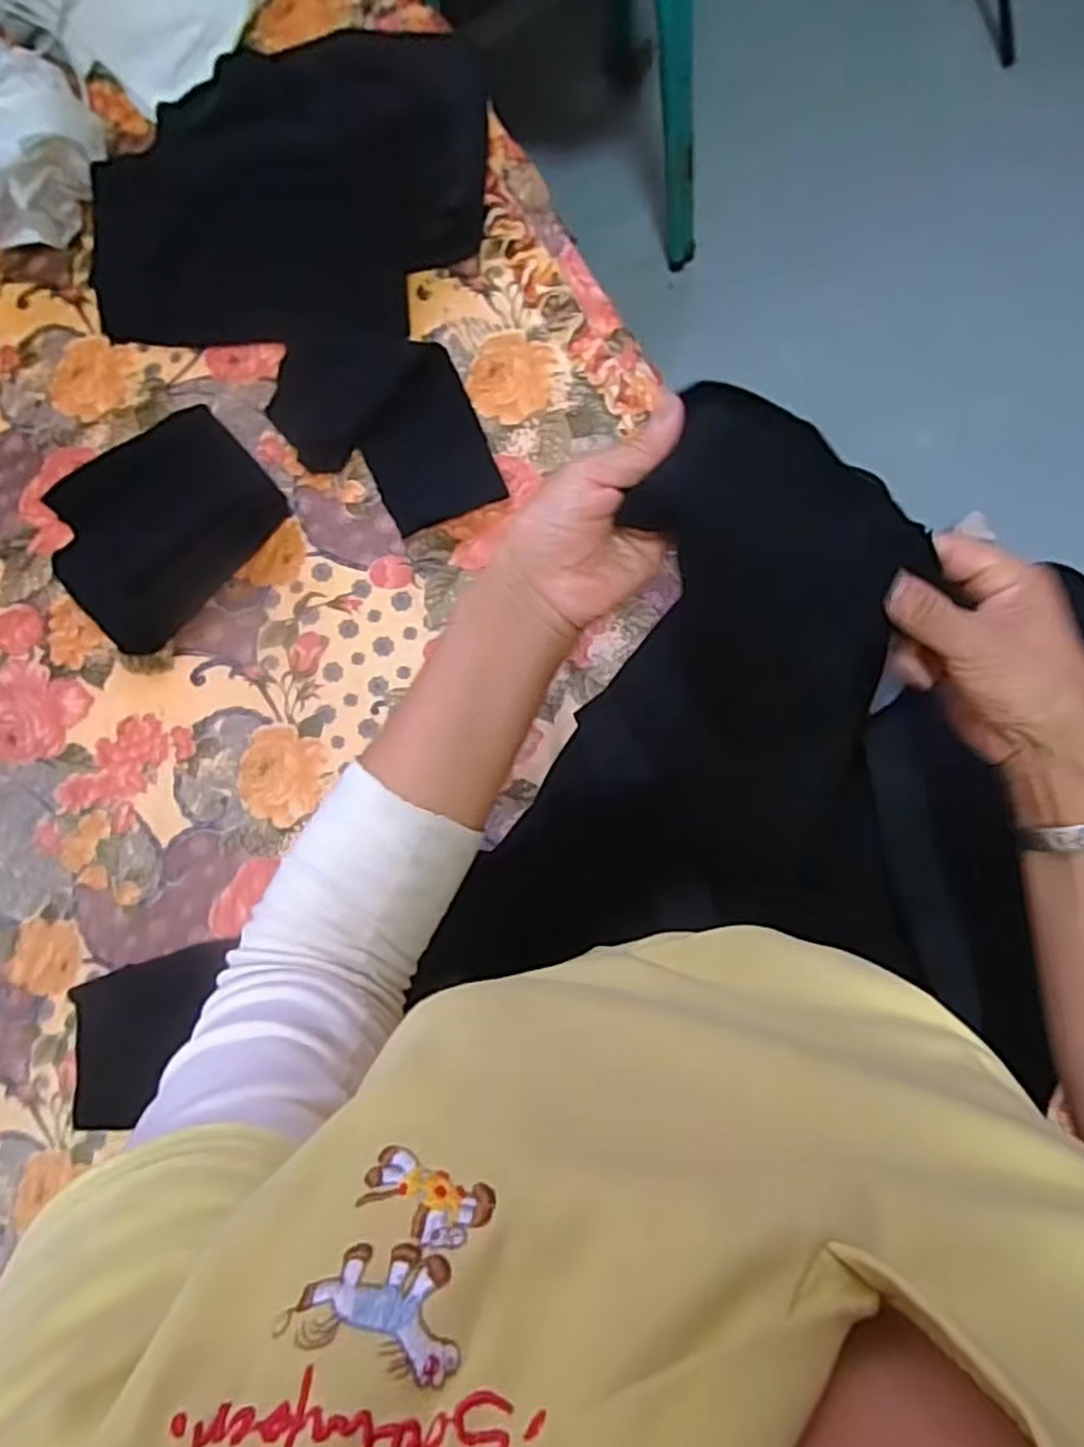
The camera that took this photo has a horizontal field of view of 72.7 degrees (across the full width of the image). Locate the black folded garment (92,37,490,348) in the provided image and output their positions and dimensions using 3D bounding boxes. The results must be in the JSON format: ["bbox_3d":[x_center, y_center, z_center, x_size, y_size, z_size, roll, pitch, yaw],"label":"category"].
[{"bbox_3d":[-0.221,-0.445,0.614,0.335,0.072,0.233,5,85,7],"label":"black folded garment"}]

